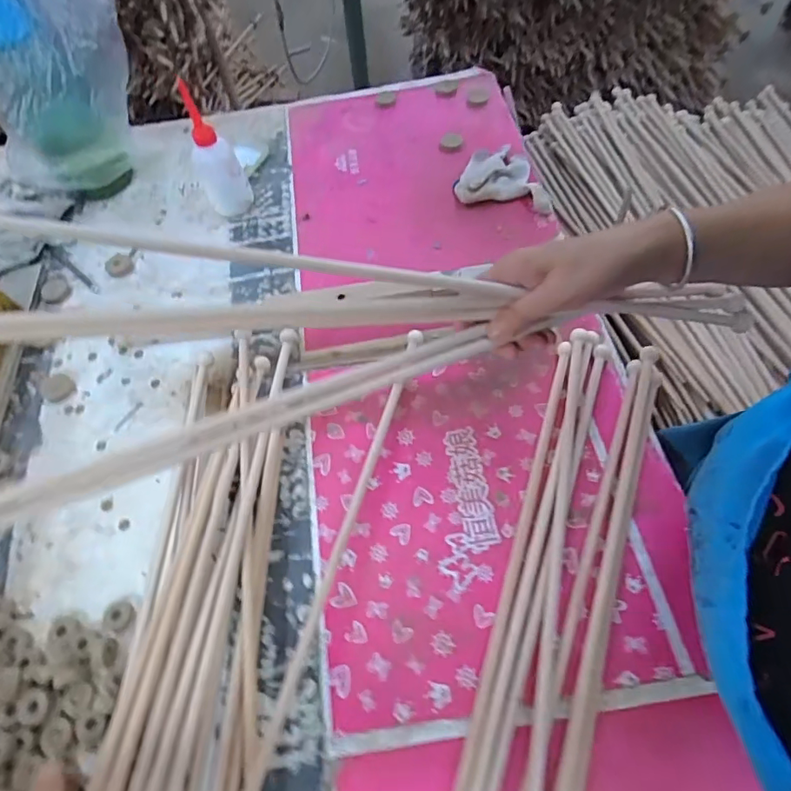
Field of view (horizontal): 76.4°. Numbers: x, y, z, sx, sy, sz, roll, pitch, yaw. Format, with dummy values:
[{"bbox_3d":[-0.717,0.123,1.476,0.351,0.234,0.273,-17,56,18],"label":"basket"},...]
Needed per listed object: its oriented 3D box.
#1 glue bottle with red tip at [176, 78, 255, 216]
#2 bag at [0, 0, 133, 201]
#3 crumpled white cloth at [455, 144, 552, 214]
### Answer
[{"bbox_3d":[-0.244,-0.321,0.680,0.060,0.155,0.040,-10,59,-1],"label":"glue bottle with red tip"},{"bbox_3d":[-0.432,-0.384,0.651,0.198,0.290,0.133,21,63,15],"label":"bag"},{"bbox_3d":[0.160,-0.312,0.715,0.133,0.033,0.115,12,61,11],"label":"crumpled white cloth"}]

